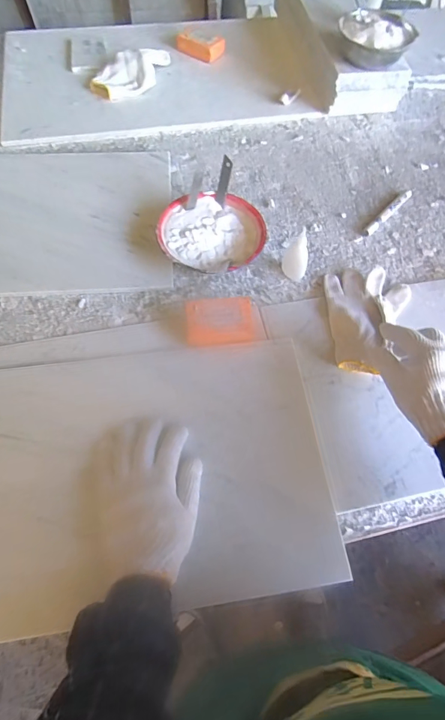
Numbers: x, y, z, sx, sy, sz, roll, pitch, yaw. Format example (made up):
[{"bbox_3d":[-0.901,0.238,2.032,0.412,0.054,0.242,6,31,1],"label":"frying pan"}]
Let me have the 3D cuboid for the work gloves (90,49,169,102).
[{"bbox_3d":[-0.185,-0.602,0.791,0.087,0.038,0.184,32,67,11],"label":"work gloves"}]

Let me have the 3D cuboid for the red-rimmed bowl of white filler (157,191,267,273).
[{"bbox_3d":[-0.018,-0.194,0.616,0.159,0.051,0.154,1,65,-2],"label":"red-rimmed bowl of white filler"}]

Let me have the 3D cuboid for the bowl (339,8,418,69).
[{"bbox_3d":[0.287,-0.609,0.725,0.128,0.043,0.128,1,72,-2],"label":"bowl"}]

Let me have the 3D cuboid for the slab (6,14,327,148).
[{"bbox_3d":[-0.133,-0.615,0.819,0.636,0.029,0.347,-9,66,-6],"label":"slab"}]

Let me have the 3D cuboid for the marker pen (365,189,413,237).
[{"bbox_3d":[0.297,-0.264,0.684,0.014,0.017,0.138,41,70,16],"label":"marker pen"}]

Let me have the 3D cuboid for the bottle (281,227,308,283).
[{"bbox_3d":[0.114,-0.161,0.585,0.037,0.088,0.030,16,72,2],"label":"bottle"}]

